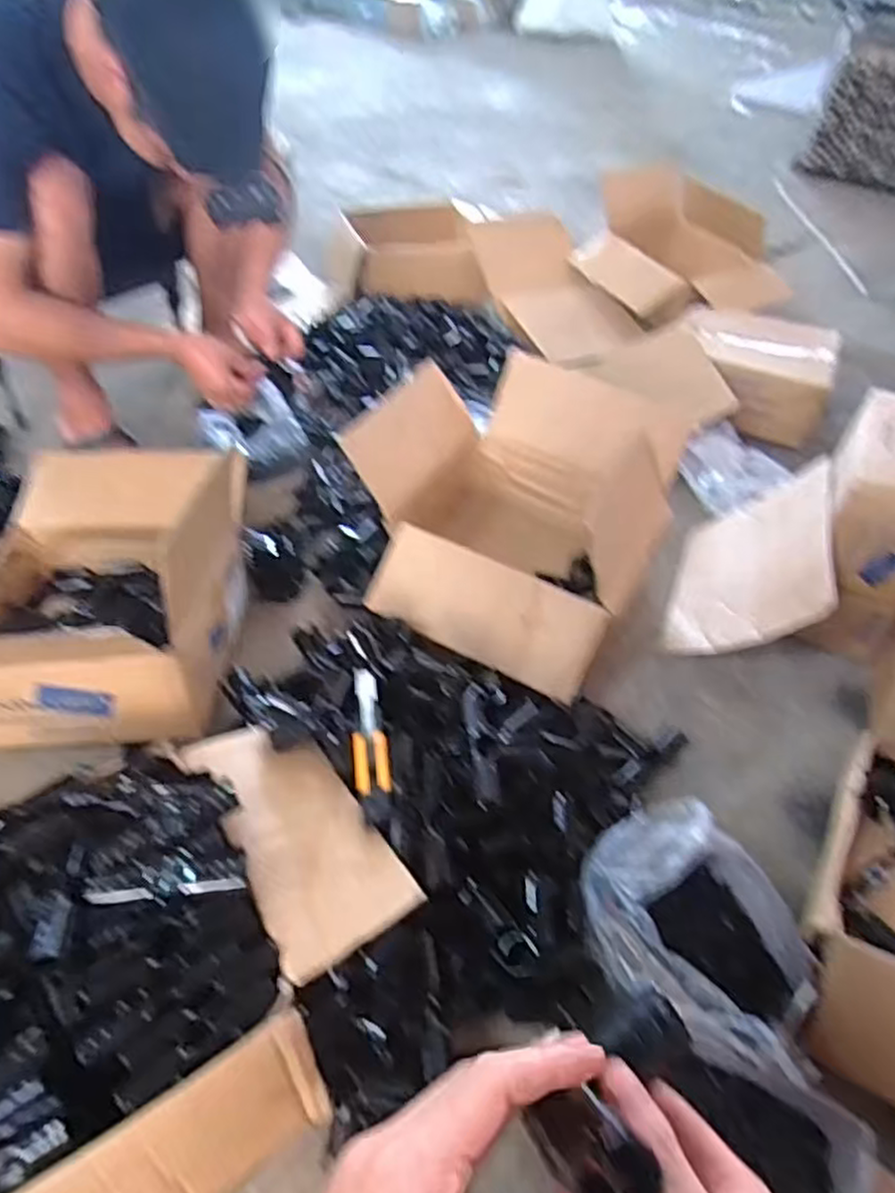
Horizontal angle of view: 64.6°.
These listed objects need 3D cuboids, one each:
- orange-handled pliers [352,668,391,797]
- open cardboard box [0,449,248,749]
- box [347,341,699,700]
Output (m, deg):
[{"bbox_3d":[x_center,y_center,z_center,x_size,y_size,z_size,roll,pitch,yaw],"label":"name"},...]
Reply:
[{"bbox_3d":[-0.087,0.146,0.784,0.037,0.013,0.160,-4,47,-9],"label":"orange-handled pliers"},{"bbox_3d":[-0.463,-0.050,0.907,0.361,0.235,0.447,0,46,-6],"label":"open cardboard box"},{"bbox_3d":[0.098,-0.114,1.084,0.419,0.282,0.482,26,49,18],"label":"box"}]

